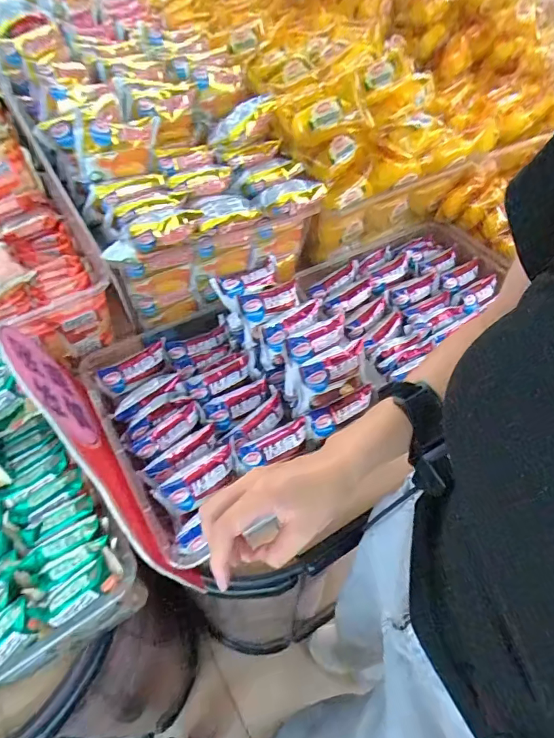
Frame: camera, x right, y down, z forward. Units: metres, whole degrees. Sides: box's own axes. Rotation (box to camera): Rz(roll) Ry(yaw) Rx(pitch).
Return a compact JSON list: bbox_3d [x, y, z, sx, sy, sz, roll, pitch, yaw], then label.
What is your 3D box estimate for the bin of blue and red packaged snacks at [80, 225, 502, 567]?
[{"bbox_3d":[0.073,-0.062,0.600,0.613,0.078,0.278,-28,57,-20],"label":"bin of blue and red packaged snacks"}]

